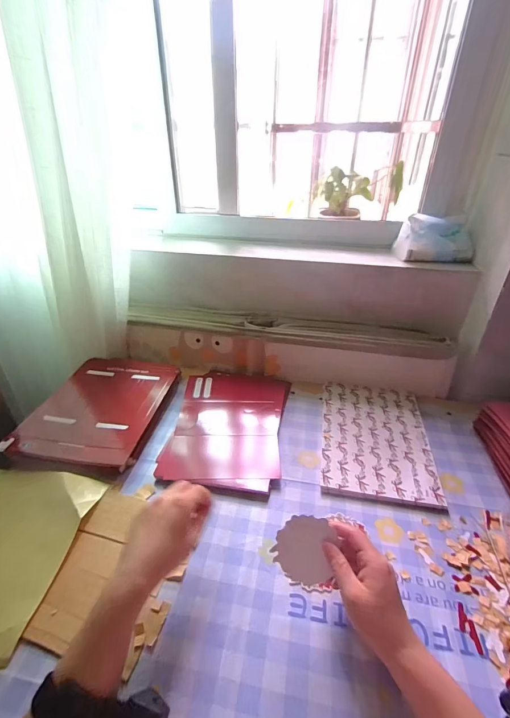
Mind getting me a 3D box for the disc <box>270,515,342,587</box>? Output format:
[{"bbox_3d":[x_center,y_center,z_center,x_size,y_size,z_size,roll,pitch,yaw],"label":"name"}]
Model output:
[{"bbox_3d":[0.053,0.205,0.373,0.061,0.004,0.065,11,76,11],"label":"disc"}]

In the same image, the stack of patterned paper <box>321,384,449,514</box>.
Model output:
[{"bbox_3d":[0.206,0.130,0.593,0.173,0.009,0.264,6,34,9],"label":"stack of patterned paper"}]

